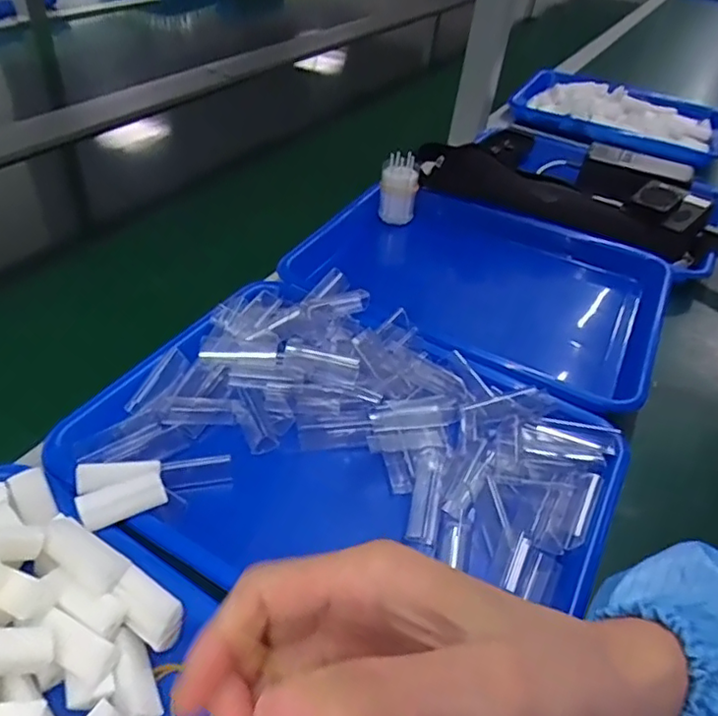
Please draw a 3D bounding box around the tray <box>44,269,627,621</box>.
[{"bbox_3d":[-0.005,0.064,0.401,0.318,0.059,0.252,25,44,20],"label":"tray"}]

